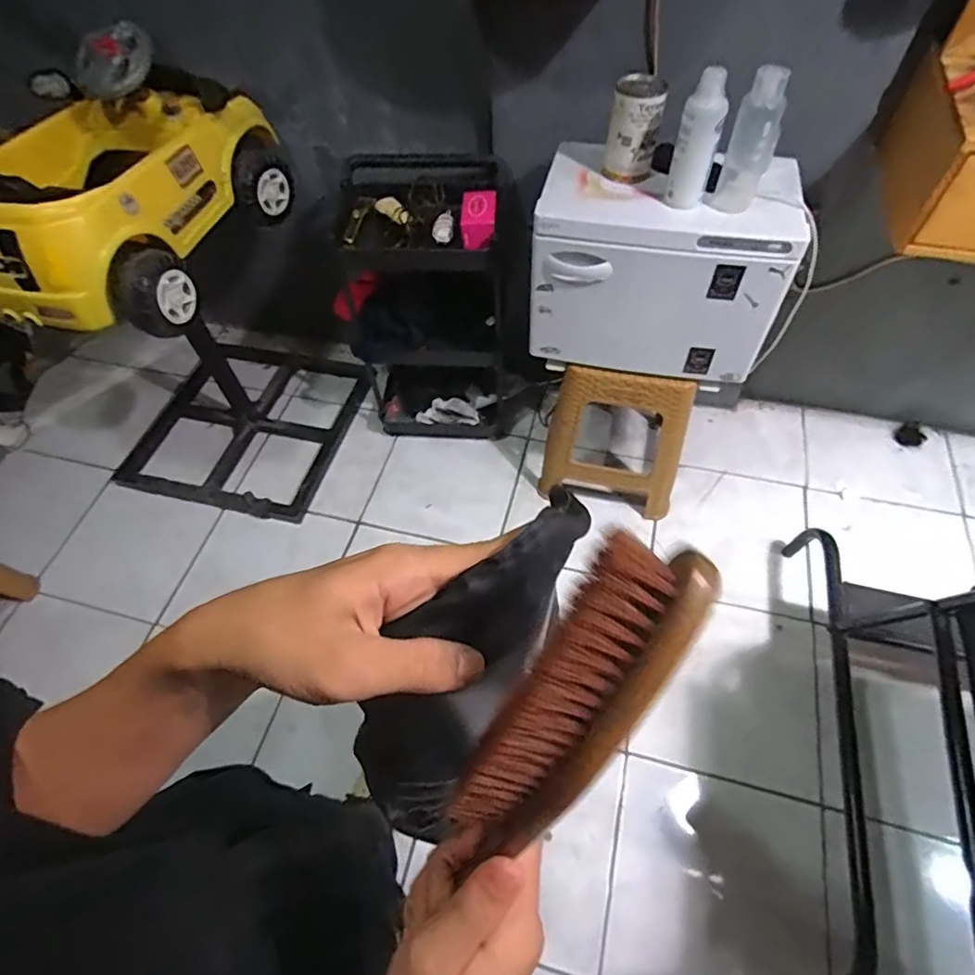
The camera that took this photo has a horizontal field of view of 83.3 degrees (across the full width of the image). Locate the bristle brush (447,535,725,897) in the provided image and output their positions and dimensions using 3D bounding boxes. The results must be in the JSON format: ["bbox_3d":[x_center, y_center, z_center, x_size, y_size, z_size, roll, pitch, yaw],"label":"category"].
[{"bbox_3d":[0.026,0.088,0.198,0.038,0.154,0.028,35,24,23],"label":"bristle brush"}]

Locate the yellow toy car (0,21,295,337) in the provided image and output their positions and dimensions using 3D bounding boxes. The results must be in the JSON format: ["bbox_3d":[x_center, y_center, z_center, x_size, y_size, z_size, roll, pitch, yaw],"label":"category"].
[{"bbox_3d":[-0.771,-0.601,1.114,0.460,0.282,0.640,9,59,10],"label":"yellow toy car"}]

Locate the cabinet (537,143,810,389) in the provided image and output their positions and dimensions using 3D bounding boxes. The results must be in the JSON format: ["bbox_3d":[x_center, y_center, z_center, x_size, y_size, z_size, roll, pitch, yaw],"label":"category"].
[{"bbox_3d":[0.334,-0.444,1.108,0.455,0.302,0.275,9,59,10],"label":"cabinet"}]

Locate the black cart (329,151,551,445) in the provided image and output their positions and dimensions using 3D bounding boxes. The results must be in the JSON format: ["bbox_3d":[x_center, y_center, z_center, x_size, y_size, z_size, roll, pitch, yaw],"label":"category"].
[{"bbox_3d":[-0.126,-0.472,1.479,0.510,0.636,0.365,-9,58,-2],"label":"black cart"}]

